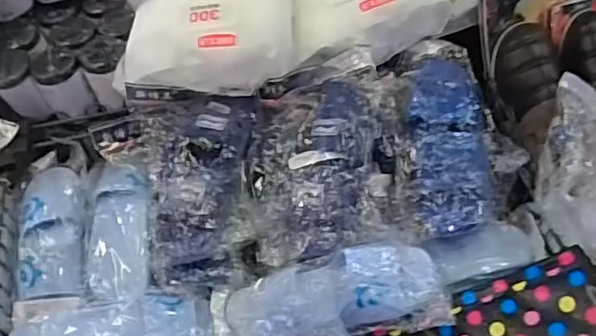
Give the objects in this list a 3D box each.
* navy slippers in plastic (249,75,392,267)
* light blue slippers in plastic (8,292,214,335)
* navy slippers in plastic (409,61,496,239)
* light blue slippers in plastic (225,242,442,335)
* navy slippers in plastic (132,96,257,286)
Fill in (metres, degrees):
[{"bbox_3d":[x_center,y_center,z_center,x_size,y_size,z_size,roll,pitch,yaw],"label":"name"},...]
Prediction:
[{"bbox_3d":[0.031,-0.003,0.933,0.206,0.100,0.297,-6,52,2],"label":"navy slippers in plastic"},{"bbox_3d":[-0.263,0.224,0.832,0.293,0.053,0.117,-3,52,3],"label":"light blue slippers in plastic"},{"bbox_3d":[0.233,-0.044,0.926,0.117,0.067,0.298,-2,52,4],"label":"navy slippers in plastic"},{"bbox_3d":[0.035,0.171,0.805,0.295,0.082,0.121,-14,51,12],"label":"light blue slippers in plastic"},{"bbox_3d":[-0.151,0.024,0.940,0.188,0.112,0.300,-10,52,-2],"label":"navy slippers in plastic"}]

